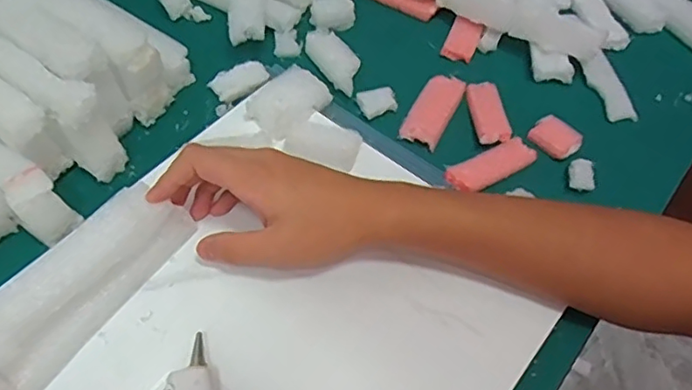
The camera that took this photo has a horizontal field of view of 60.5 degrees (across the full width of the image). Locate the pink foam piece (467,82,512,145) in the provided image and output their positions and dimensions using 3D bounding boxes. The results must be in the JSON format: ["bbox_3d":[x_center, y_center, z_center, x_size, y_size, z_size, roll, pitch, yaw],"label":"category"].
[{"bbox_3d":[0.120,-0.071,0.501,0.026,0.009,0.067,-3,55,-5],"label":"pink foam piece"}]

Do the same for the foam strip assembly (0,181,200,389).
[{"bbox_3d":[-0.163,0.057,0.362,0.035,0.066,0.160,32,51,16],"label":"foam strip assembly"}]

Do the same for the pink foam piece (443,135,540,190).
[{"bbox_3d":[0.116,-0.025,0.470,0.081,0.012,0.025,-25,60,-19],"label":"pink foam piece"}]

